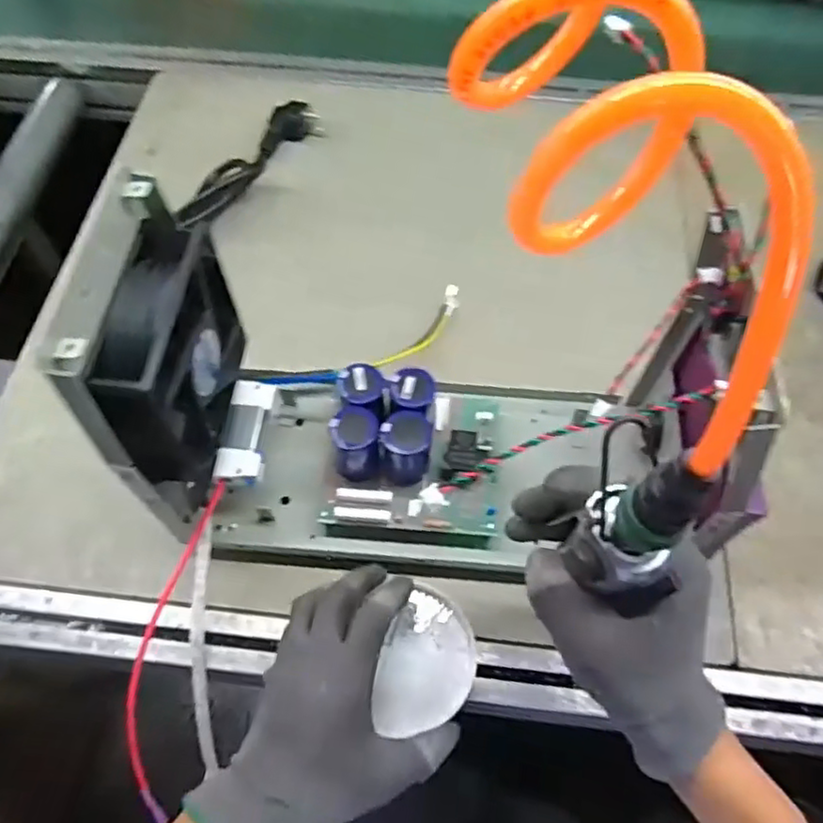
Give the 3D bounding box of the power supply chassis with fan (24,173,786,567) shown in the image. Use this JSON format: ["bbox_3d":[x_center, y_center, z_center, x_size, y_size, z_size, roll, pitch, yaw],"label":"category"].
[{"bbox_3d":[-0.007,0.009,0.436,0.332,0.222,0.151,8,62,5],"label":"power supply chassis with fan"}]

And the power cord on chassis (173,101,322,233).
[{"bbox_3d":[-0.164,-0.258,0.683,0.055,0.041,0.212,24,64,13],"label":"power cord on chassis"}]

